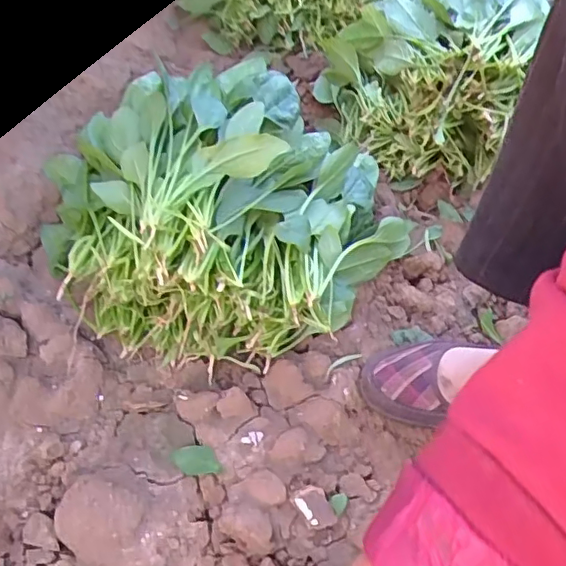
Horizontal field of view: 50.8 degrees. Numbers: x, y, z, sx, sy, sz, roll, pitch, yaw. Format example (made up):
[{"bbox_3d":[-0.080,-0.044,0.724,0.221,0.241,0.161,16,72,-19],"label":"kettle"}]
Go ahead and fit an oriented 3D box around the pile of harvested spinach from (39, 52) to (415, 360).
[{"bbox_3d":[-0.070,-0.089,0.648,0.406,0.190,0.305,9,51,8],"label":"pile of harvested spinach"}]

